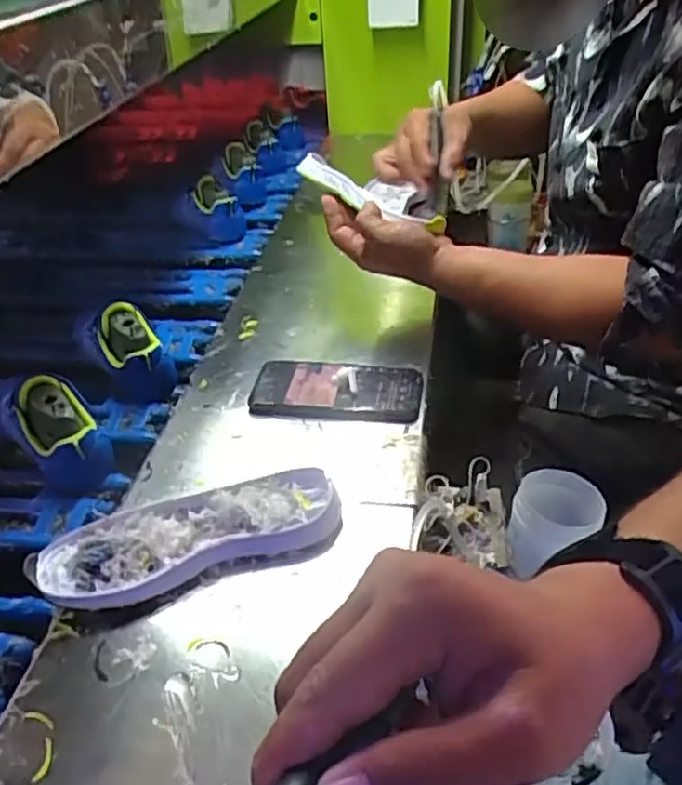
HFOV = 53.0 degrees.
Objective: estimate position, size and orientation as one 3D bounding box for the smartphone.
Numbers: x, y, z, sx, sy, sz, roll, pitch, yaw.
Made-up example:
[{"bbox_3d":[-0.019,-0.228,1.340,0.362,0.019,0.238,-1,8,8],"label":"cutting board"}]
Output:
[{"bbox_3d":[-0.005,-0.005,0.660,0.160,0.015,0.078,3,47,9],"label":"smartphone"}]

